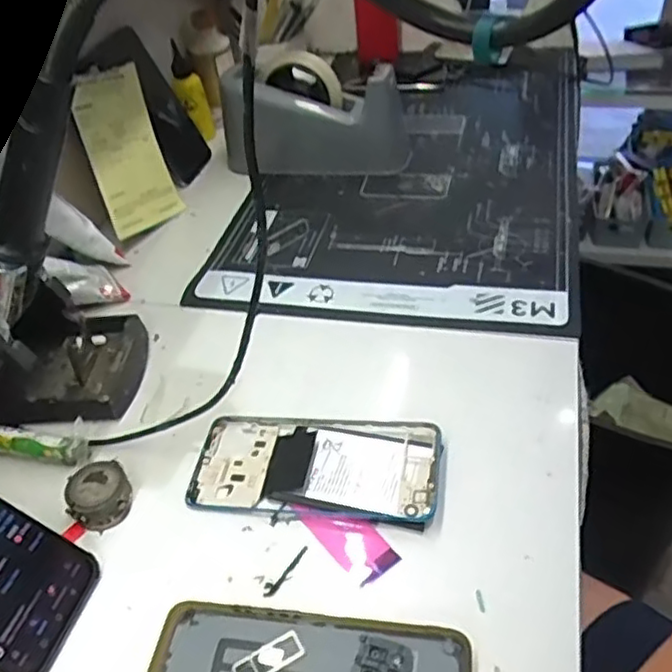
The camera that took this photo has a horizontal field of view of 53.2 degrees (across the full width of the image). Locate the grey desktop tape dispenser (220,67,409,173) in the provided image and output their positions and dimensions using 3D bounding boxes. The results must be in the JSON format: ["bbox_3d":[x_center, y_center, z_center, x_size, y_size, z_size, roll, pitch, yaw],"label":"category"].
[{"bbox_3d":[-0.027,-0.237,0.750,0.212,0.098,0.053,3,41,10],"label":"grey desktop tape dispenser"}]

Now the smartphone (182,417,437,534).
[{"bbox_3d":[-0.014,0.086,0.446,0.162,0.012,0.074,4,42,11],"label":"smartphone"}]

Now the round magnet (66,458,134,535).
[{"bbox_3d":[-0.155,0.104,0.438,0.040,0.020,0.040,-4,41,3],"label":"round magnet"}]

